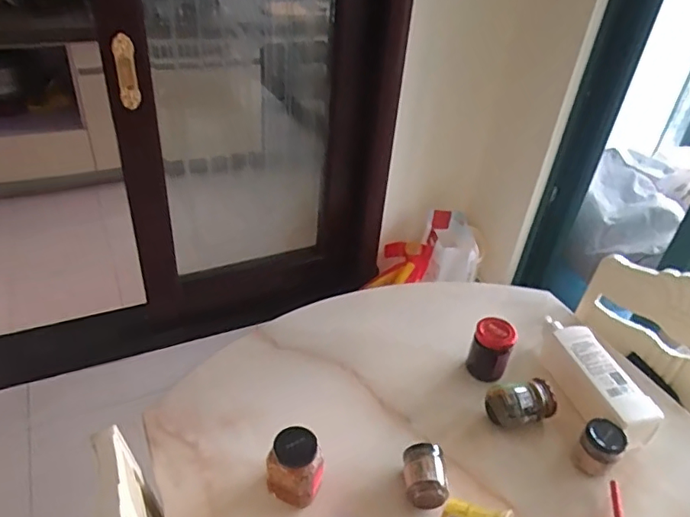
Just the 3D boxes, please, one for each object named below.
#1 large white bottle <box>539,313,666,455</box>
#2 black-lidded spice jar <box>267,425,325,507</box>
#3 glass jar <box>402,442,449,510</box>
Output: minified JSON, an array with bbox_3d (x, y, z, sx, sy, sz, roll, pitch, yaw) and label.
[{"bbox_3d":[0.407,0.198,0.925,0.089,0.083,0.252,-7,38,-17],"label":"large white bottle"},{"bbox_3d":[-0.065,0.285,0.739,0.069,0.104,0.057,21,39,20],"label":"black-lidded spice jar"},{"bbox_3d":[0.110,0.301,0.759,0.060,0.049,0.079,3,36,-4],"label":"glass jar"}]

